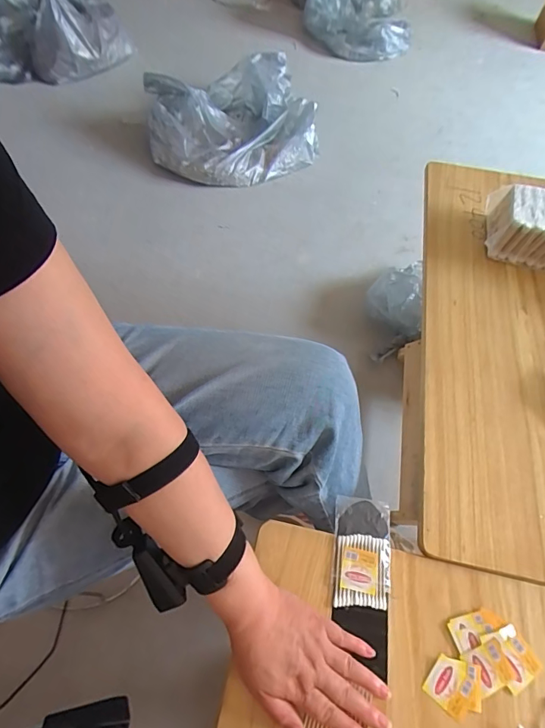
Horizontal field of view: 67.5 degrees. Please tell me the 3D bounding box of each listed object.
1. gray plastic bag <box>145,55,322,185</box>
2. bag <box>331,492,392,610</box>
[{"bbox_3d":[-0.153,-0.937,1.604,0.648,0.243,0.514,-14,60,-10],"label":"gray plastic bag"},{"bbox_3d":[0.104,0.214,0.471,0.063,0.005,0.115,8,59,3],"label":"bag"}]

